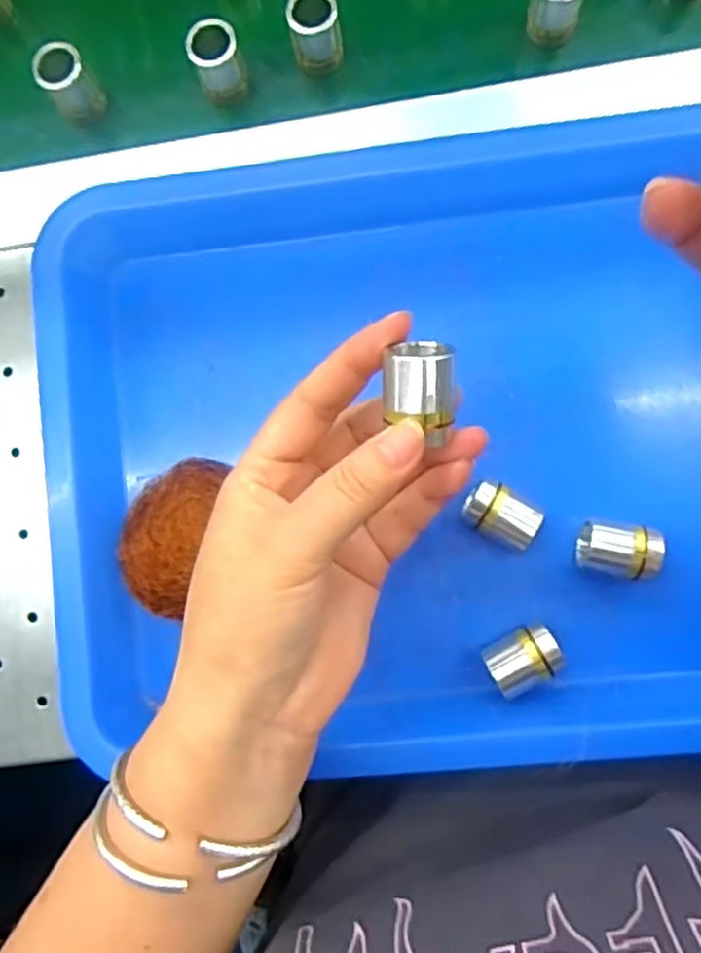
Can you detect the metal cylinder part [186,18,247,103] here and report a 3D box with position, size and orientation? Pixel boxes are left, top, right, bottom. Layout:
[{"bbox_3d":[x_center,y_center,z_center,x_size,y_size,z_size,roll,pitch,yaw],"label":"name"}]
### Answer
[{"bbox_3d":[-0.061,-0.194,0.324,0.021,0.034,0.019,-19,85,2],"label":"metal cylinder part"}]

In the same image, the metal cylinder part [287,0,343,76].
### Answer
[{"bbox_3d":[-0.016,-0.207,0.324,0.022,0.036,0.021,-13,85,3],"label":"metal cylinder part"}]

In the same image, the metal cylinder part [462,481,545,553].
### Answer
[{"bbox_3d":[0.065,0.017,0.297,0.032,0.022,0.021,36,89,6],"label":"metal cylinder part"}]

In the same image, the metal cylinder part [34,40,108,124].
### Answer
[{"bbox_3d":[-0.133,-0.187,0.331,0.022,0.034,0.022,0,86,4],"label":"metal cylinder part"}]

